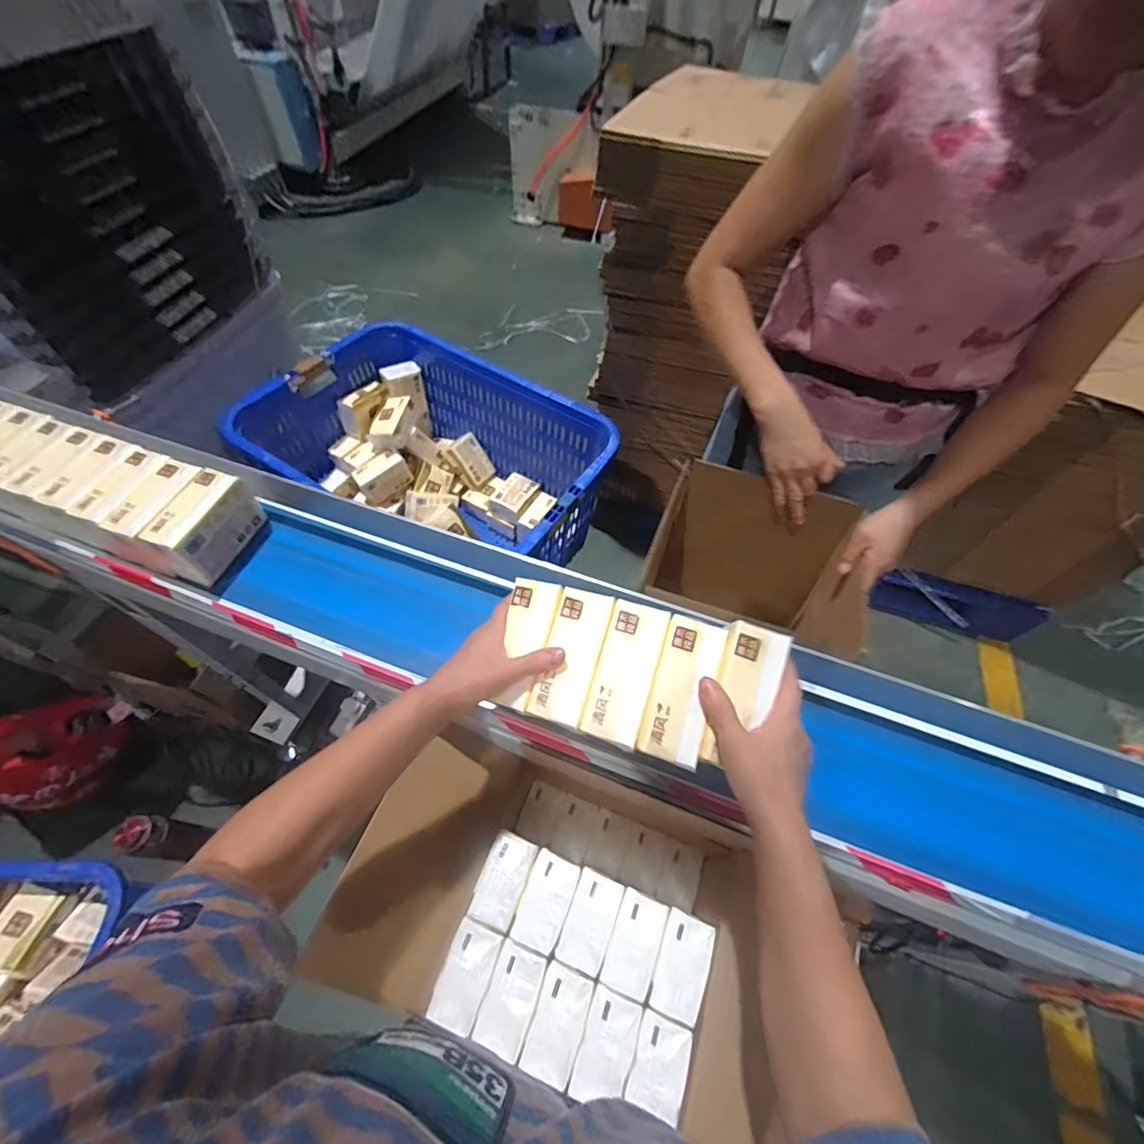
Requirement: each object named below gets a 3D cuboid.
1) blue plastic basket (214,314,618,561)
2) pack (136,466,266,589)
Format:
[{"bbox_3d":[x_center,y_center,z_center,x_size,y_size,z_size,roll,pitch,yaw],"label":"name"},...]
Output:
[{"bbox_3d":[-0.298,-0.245,1.181,0.732,0.309,0.493,29,59,15],"label":"blue plastic basket"},{"bbox_3d":[-0.470,-0.059,0.636,0.062,0.077,0.120,22,57,11],"label":"pack"}]

